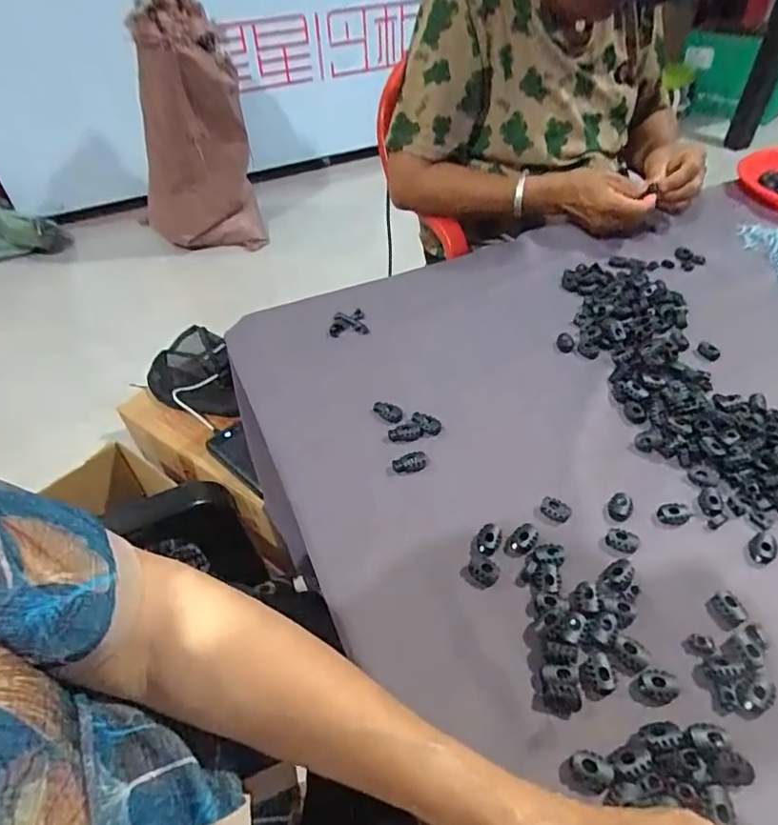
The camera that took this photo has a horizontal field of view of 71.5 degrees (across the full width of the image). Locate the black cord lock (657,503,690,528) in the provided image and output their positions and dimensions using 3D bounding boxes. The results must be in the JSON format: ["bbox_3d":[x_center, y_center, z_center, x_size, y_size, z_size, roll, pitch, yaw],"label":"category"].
[{"bbox_3d":[0.217,0.077,0.409,0.024,0.008,0.017,-16,46,-16],"label":"black cord lock"}]

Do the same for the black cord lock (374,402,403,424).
[{"bbox_3d":[-0.002,-0.001,0.494,0.030,0.014,0.012,14,46,15],"label":"black cord lock"}]

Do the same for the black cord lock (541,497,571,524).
[{"bbox_3d":[0.128,0.075,0.415,0.022,0.008,0.016,33,53,30],"label":"black cord lock"}]

